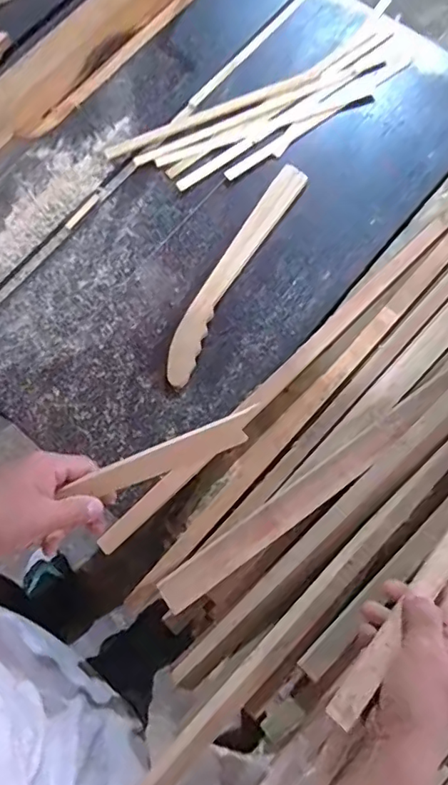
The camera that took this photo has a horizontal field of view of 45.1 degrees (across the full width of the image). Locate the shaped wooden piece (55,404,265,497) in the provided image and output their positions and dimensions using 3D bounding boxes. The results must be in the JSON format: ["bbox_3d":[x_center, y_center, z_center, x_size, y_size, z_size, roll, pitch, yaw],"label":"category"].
[{"bbox_3d":[-0.053,0.061,0.503,0.176,0.007,0.032,-22,115,-14],"label":"shaped wooden piece"}]

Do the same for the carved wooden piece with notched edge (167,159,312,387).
[{"bbox_3d":[0.012,-0.149,0.653,0.040,0.012,0.314,28,77,9],"label":"carved wooden piece with notched edge"}]

